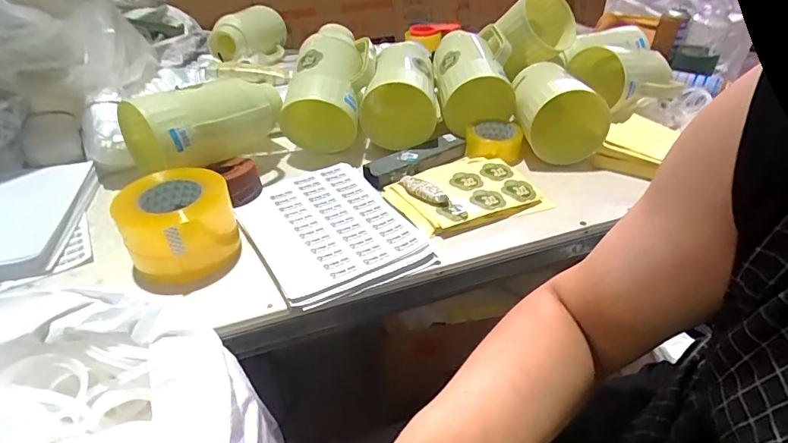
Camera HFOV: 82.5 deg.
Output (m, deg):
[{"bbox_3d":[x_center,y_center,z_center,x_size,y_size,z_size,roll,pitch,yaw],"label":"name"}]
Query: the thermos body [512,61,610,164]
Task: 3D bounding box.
[{"bbox_3d":[0.299,-0.212,0.835,0.140,0.114,0.192,-2,37,-1],"label":"thermos body"}]

